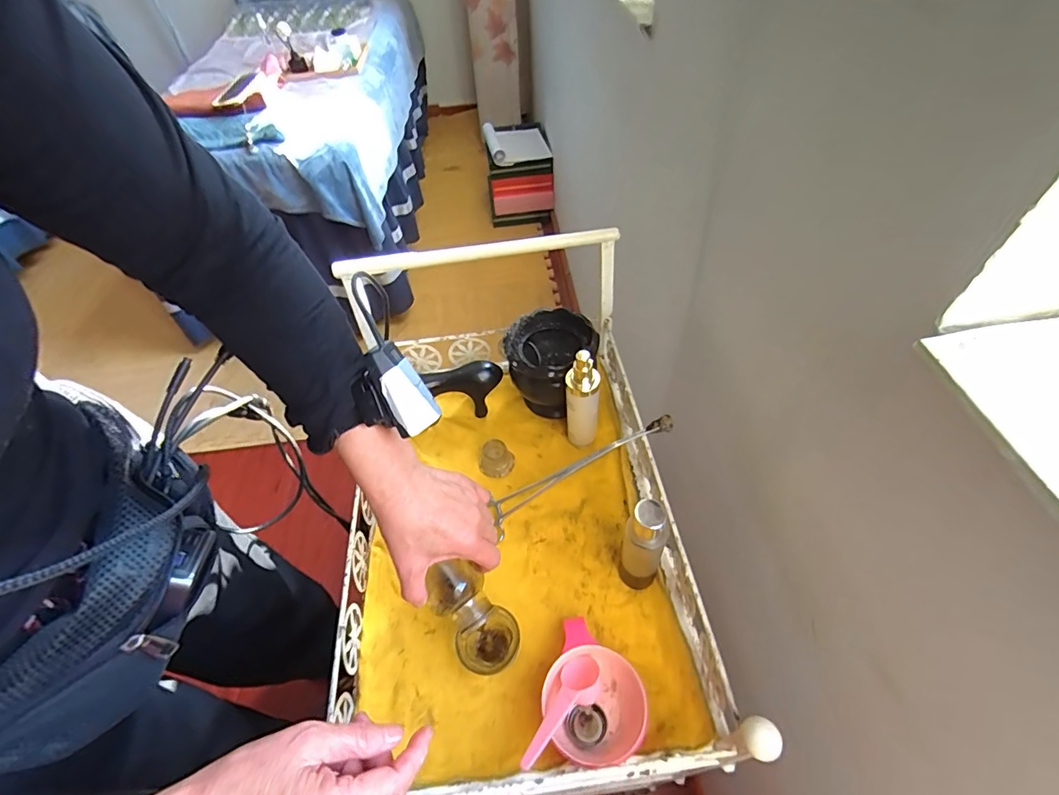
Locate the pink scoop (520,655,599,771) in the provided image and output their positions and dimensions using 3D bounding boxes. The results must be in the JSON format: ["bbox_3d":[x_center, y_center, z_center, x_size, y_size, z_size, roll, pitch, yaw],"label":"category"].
[{"bbox_3d":[0.026,0.261,0.405,0.034,0.018,0.102,28,39,24],"label":"pink scoop"}]

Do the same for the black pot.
[{"bbox_3d":[0.025,-0.040,0.641,0.096,0.112,0.105,-2,50,2],"label":"black pot"}]

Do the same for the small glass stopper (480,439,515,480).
[{"bbox_3d":[-0.040,0.077,0.606,0.038,0.035,0.037,3,51,7],"label":"small glass stopper"}]

